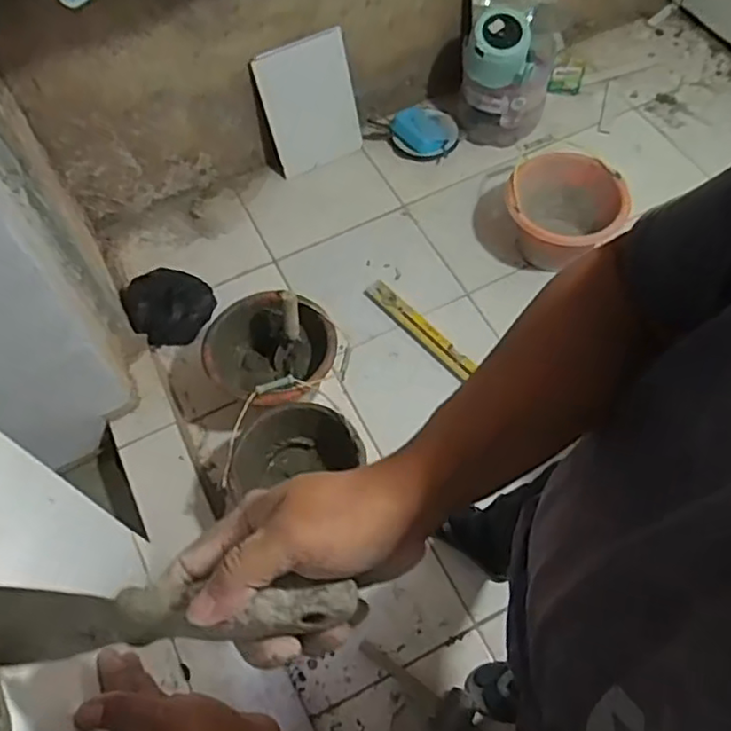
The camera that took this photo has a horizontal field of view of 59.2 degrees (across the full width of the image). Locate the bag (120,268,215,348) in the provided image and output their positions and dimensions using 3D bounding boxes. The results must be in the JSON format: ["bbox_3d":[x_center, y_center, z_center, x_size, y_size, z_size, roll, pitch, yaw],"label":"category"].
[{"bbox_3d":[-0.503,-0.160,1.656,0.221,0.093,0.201,-16,60,-4],"label":"bag"}]

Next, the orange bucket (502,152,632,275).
[{"bbox_3d":[0.497,-0.381,1.654,0.280,0.223,0.276,-2,60,3],"label":"orange bucket"}]

